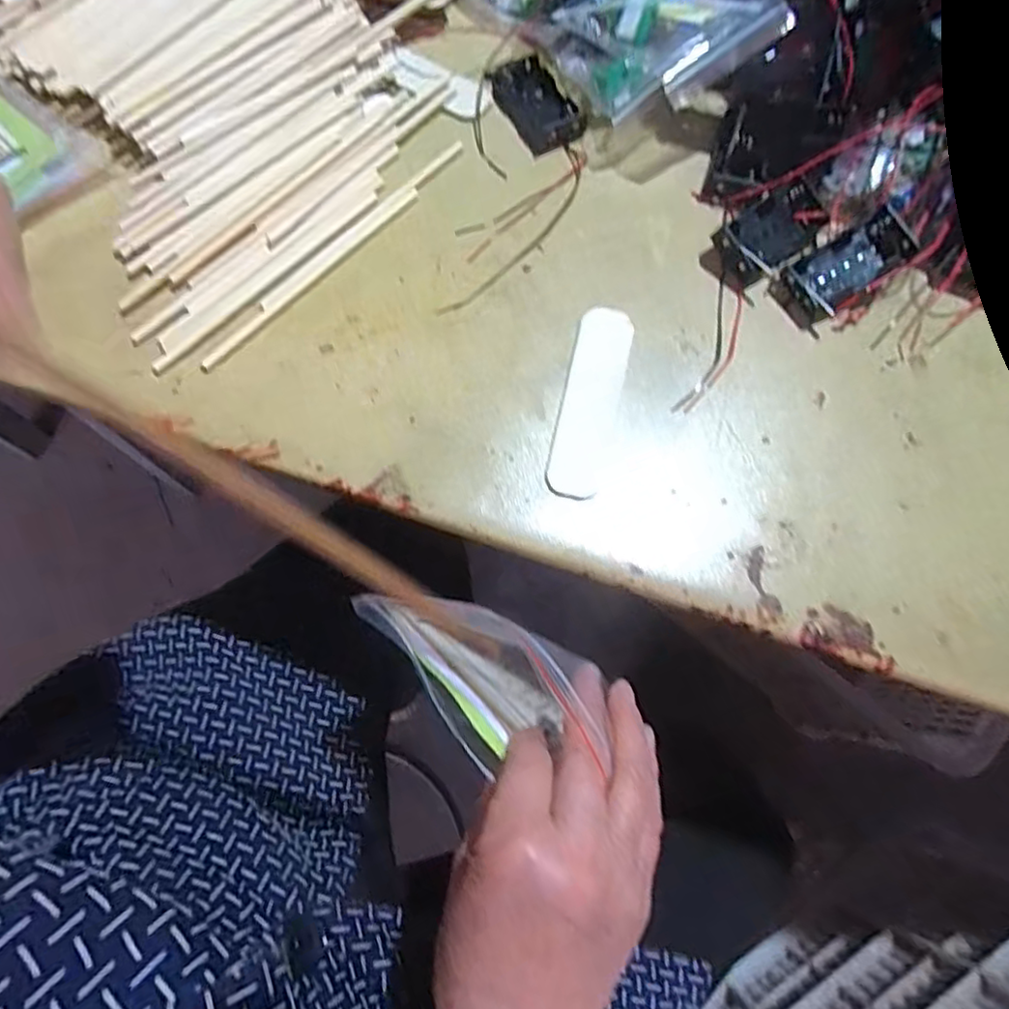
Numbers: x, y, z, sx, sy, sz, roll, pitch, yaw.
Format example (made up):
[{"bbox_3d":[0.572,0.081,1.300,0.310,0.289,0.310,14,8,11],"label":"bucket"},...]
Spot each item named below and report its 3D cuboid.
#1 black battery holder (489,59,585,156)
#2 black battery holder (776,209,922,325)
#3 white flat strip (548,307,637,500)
[{"bbox_3d":[0.018,-0.236,0.374,0.034,0.013,0.062,-26,75,-10],"label":"black battery holder"},{"bbox_3d":[0.178,-0.124,0.330,0.060,0.012,0.032,-34,75,9],"label":"black battery holder"},{"bbox_3d":[0.043,-0.053,0.316,0.026,0.004,0.104,14,72,2],"label":"white flat strip"}]

